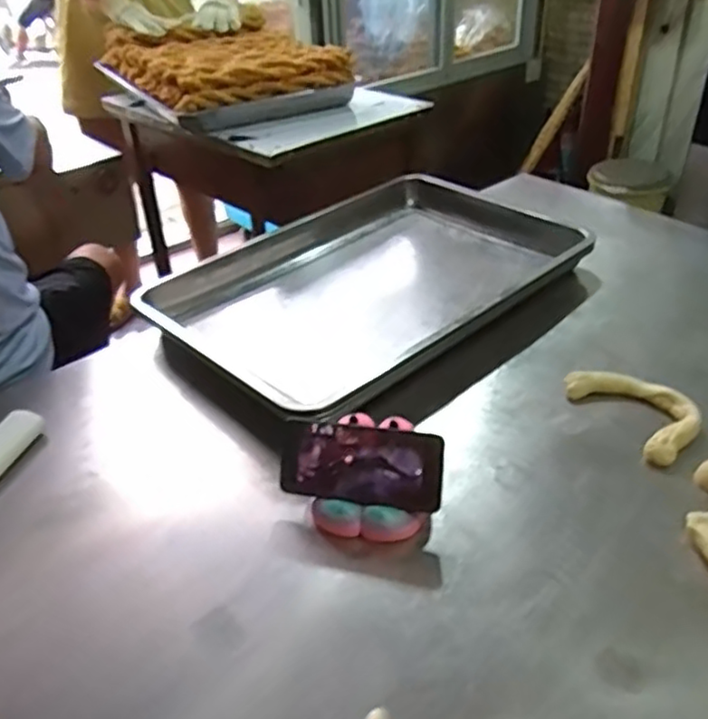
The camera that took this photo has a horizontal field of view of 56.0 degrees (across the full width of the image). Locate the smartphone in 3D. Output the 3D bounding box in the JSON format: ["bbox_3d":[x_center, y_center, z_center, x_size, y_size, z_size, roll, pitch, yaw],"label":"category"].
[{"bbox_3d":[0.007,0.102,0.640,0.155,0.073,0.011,5,0,11],"label":"smartphone"}]

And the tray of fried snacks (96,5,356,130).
[{"bbox_3d":[-0.265,-0.600,1.368,0.350,0.113,0.479,-25,41,-26],"label":"tray of fried snacks"}]

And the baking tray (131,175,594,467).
[{"bbox_3d":[0.041,-0.122,0.990,0.662,0.080,0.417,-32,45,-33],"label":"baking tray"}]

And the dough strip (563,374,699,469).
[{"bbox_3d":[0.319,0.054,0.752,0.088,0.030,0.155,-19,39,-20],"label":"dough strip"}]

